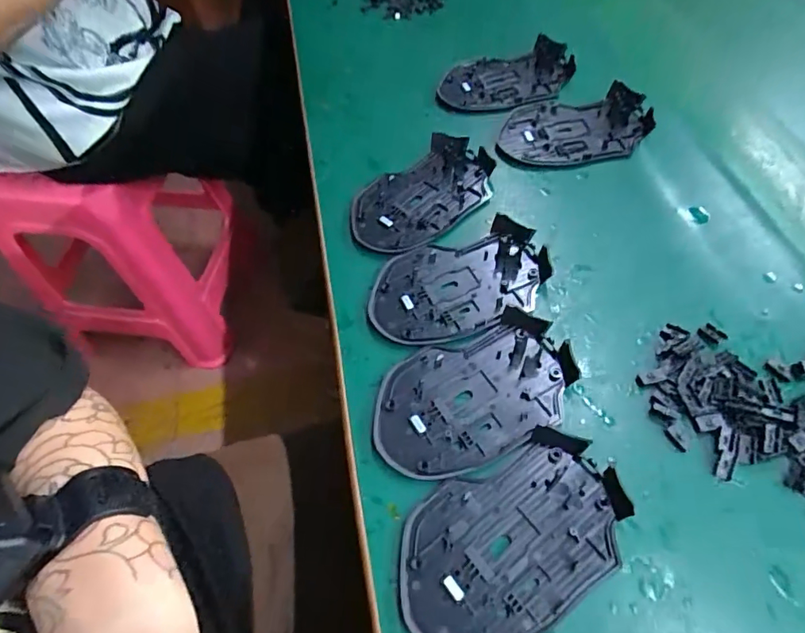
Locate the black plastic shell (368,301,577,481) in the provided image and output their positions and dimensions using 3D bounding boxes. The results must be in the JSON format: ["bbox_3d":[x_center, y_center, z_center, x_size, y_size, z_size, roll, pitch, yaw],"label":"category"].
[{"bbox_3d":[0.039,0.042,0.275,0.114,0.010,0.072,-22,58,-10],"label":"black plastic shell"}]

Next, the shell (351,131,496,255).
[{"bbox_3d":[0.015,-0.091,0.363,0.115,0.019,0.074,-31,60,-15],"label":"shell"}]

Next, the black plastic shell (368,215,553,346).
[{"bbox_3d":[0.036,-0.021,0.316,0.114,0.014,0.074,-12,57,-4],"label":"black plastic shell"}]

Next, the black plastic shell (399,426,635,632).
[{"bbox_3d":[0.051,0.106,0.234,0.113,0.009,0.071,-25,59,-12],"label":"black plastic shell"}]

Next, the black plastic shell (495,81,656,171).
[{"bbox_3d":[0.131,-0.148,0.380,0.112,0.022,0.072,-6,57,0],"label":"black plastic shell"}]

